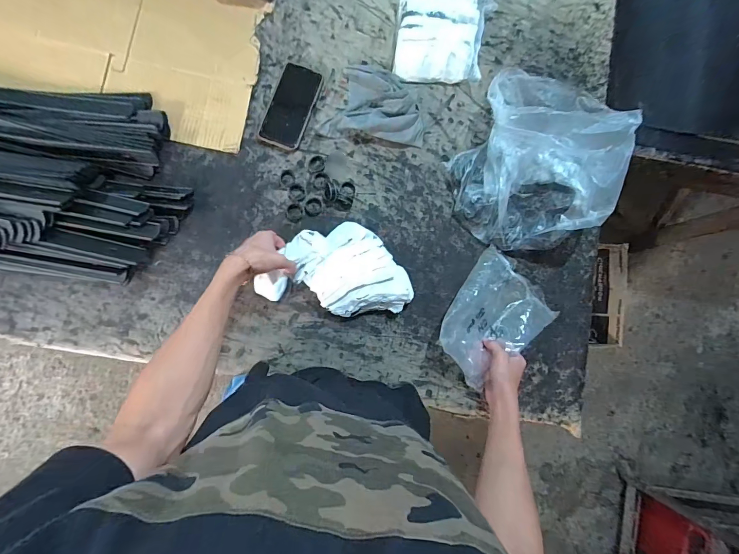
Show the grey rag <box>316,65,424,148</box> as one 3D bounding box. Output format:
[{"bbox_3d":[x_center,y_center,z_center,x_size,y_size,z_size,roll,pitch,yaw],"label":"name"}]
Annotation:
[{"bbox_3d":[0.011,-0.338,0.660,0.193,0.045,0.149,6,84,-4],"label":"grey rag"}]

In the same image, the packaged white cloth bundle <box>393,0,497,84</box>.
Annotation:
[{"bbox_3d":[0.146,-0.470,0.678,0.191,0.046,0.177,2,84,-5],"label":"packaged white cloth bundle"}]

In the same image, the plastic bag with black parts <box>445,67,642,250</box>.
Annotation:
[{"bbox_3d":[0.302,-0.214,0.630,0.261,0.130,0.316,26,83,-2],"label":"plastic bag with black parts"}]

